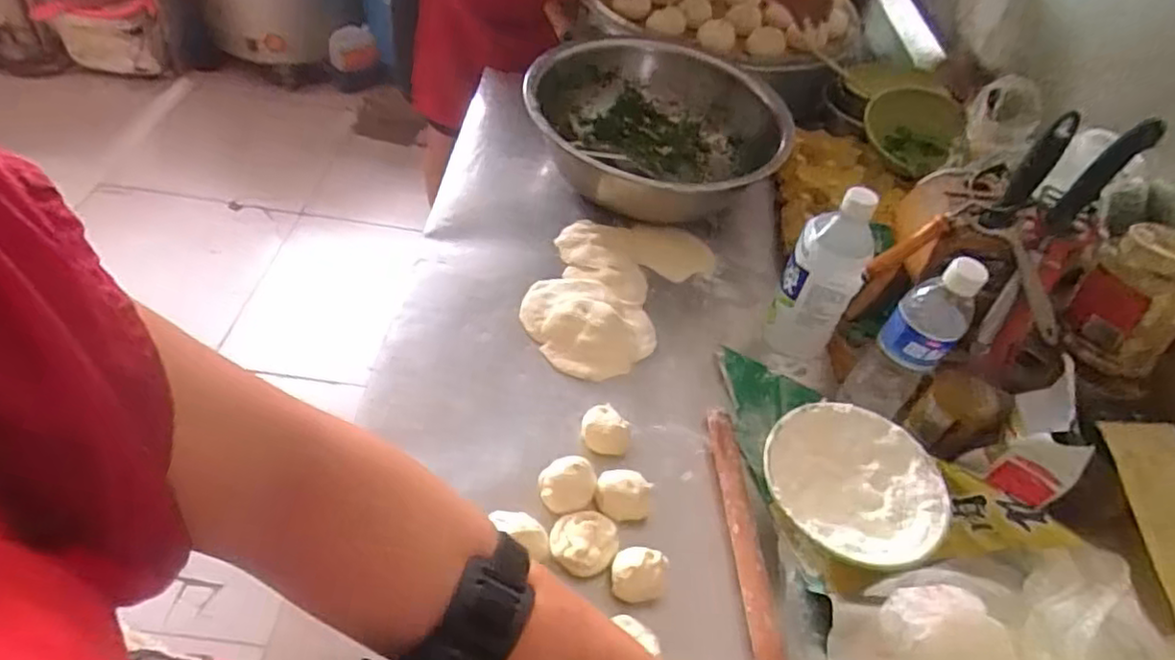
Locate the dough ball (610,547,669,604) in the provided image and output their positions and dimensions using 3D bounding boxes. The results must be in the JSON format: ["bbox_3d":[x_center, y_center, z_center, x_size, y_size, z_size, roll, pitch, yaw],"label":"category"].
[{"bbox_3d":[0.045,0.220,0.589,0.050,0.039,0.041,1,48,-9],"label":"dough ball"}]

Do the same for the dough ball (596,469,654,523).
[{"bbox_3d":[0.034,0.160,0.640,0.051,0.038,0.040,11,48,0],"label":"dough ball"}]

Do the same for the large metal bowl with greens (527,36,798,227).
[{"bbox_3d":[0.095,-0.284,0.964,0.357,0.128,0.340,5,48,-5],"label":"large metal bowl with greens"}]

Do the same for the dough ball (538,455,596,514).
[{"bbox_3d":[-0.021,0.152,0.636,0.053,0.043,0.049,5,48,-5],"label":"dough ball"}]

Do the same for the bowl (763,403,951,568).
[{"bbox_3d":[0.253,0.155,0.646,0.162,0.058,0.162,5,48,-5],"label":"bowl"}]

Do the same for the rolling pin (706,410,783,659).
[{"bbox_3d":[0.147,0.192,0.630,0.025,0.019,0.275,3,48,-7],"label":"rolling pin"}]

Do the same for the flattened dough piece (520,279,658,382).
[{"bbox_3d":[-0.004,-0.012,0.792,0.157,0.020,0.135,36,52,21],"label":"flattened dough piece"}]

